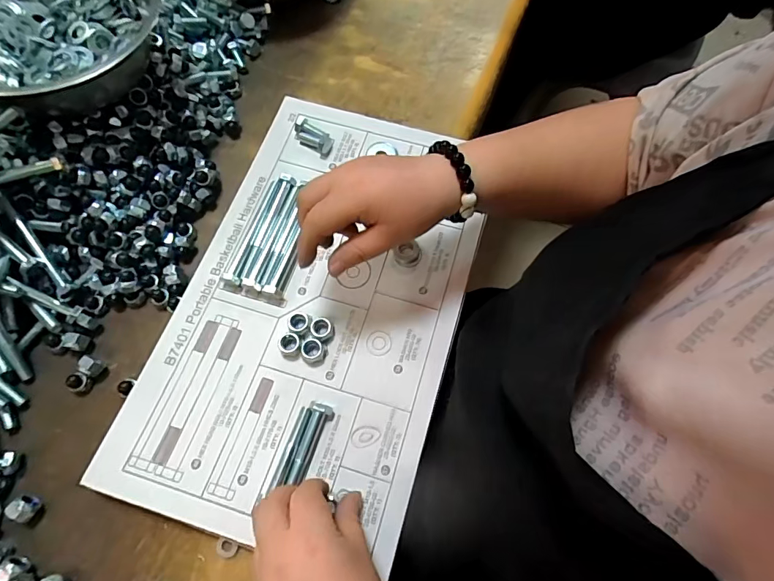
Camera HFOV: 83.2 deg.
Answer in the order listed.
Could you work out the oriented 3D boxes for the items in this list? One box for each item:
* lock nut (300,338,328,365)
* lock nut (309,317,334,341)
[{"bbox_3d":[-0.058,0.048,0.348,0.018,0.011,0.017,18,70,4],"label":"lock nut"},{"bbox_3d":[-0.053,0.030,0.354,0.018,0.013,0.016,22,70,6],"label":"lock nut"}]

